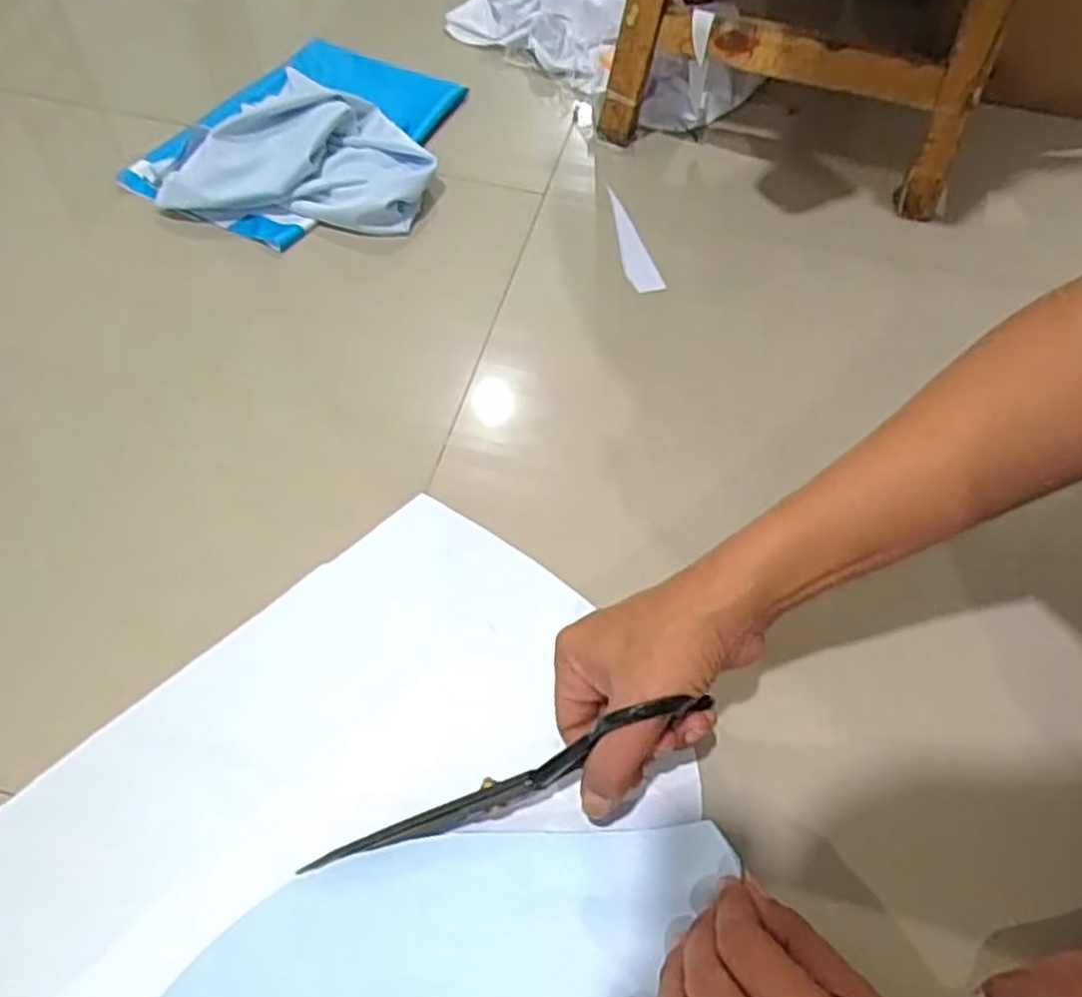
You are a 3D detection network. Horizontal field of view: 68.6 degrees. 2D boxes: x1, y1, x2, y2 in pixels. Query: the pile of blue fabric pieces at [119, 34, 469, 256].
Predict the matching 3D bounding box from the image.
[{"bbox_3d":[-0.210,-0.346,0.743,0.245,0.042,0.275,17,57,7],"label":"pile of blue fabric pieces"}]

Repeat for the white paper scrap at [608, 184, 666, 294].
[{"bbox_3d":[0.079,-0.233,0.714,0.028,0.006,0.127,-10,58,-11],"label":"white paper scrap"}]

